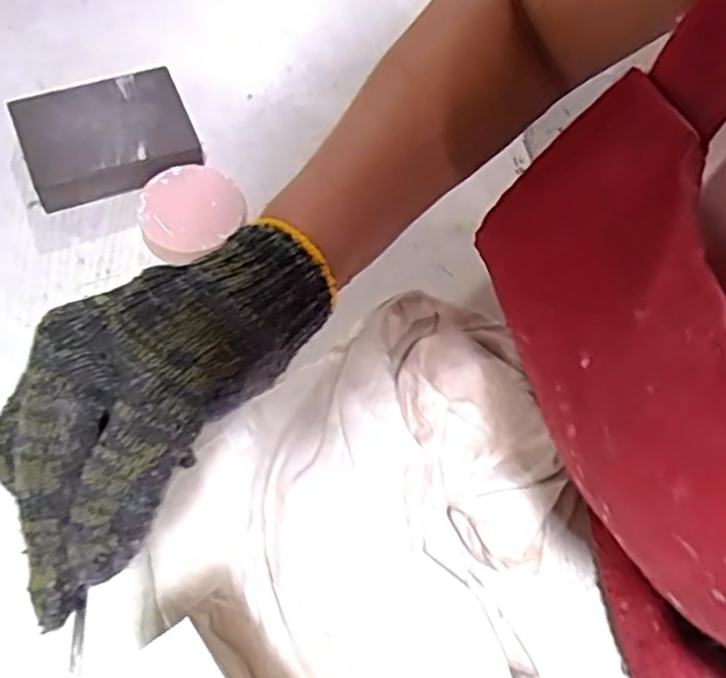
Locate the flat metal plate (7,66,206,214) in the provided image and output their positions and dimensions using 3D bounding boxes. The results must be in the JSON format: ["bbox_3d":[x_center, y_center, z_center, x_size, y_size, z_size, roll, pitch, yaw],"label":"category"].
[{"bbox_3d":[-0.158,-0.125,0.473,0.099,0.030,0.074,-17,66,-14],"label":"flat metal plate"}]

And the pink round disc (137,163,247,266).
[{"bbox_3d":[-0.102,-0.075,0.455,0.060,0.019,0.059,2,63,-4],"label":"pink round disc"}]

